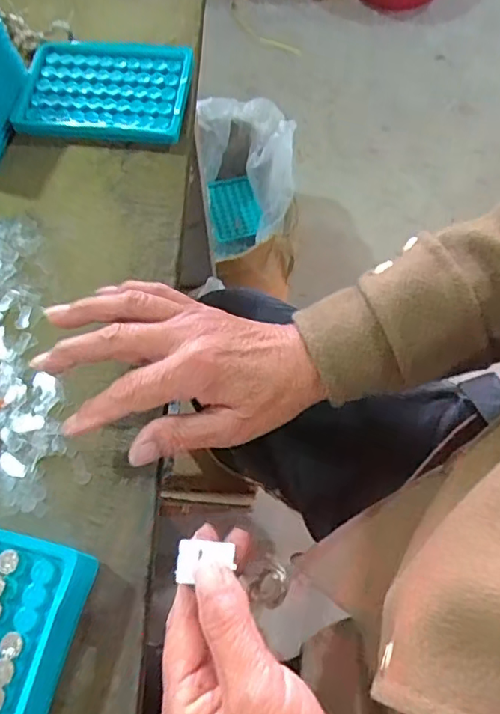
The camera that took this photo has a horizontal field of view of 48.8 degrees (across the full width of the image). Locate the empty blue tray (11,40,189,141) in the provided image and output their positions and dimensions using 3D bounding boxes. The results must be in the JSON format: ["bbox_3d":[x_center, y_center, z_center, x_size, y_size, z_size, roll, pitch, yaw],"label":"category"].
[{"bbox_3d":[-0.117,-0.219,0.456,0.132,0.019,0.097,5,66,2],"label":"empty blue tray"}]

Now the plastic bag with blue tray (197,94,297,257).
[{"bbox_3d":[-0.011,-0.326,0.988,0.156,0.184,0.233,-7,66,-3],"label":"plastic bag with blue tray"}]

